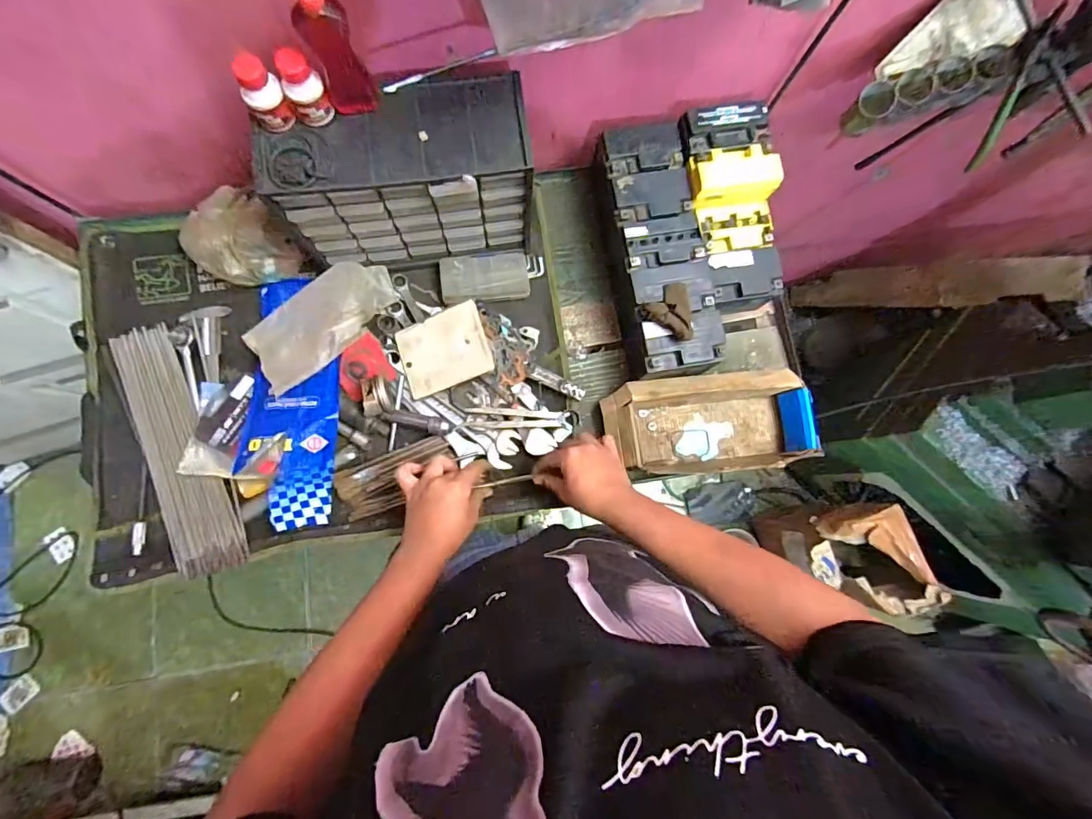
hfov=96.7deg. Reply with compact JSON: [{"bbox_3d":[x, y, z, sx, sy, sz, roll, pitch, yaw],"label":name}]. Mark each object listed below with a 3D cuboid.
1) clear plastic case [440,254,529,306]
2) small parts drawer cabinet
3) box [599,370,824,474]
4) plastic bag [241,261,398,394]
[{"bbox_3d":[-0.090,-0.194,0.719,0.126,0.016,0.075,-7,82,-5],"label":"clear plastic case"},{"bbox_3d":[-0.173,-0.281,0.622,0.290,0.192,0.118,-9,82,-5],"label":"small parts drawer cabinet"},{"bbox_3d":[0.229,0.021,0.697,0.284,0.067,0.138,-5,82,-5],"label":"box"},{"bbox_3d":[-0.303,-0.123,0.664,0.211,0.036,0.105,-42,86,-9],"label":"plastic bag"}]

